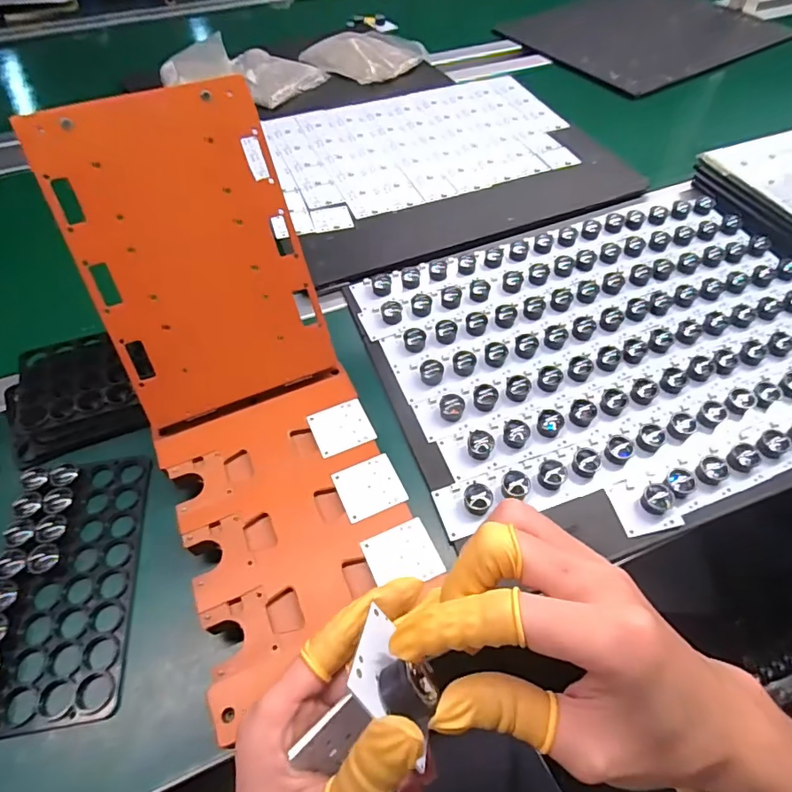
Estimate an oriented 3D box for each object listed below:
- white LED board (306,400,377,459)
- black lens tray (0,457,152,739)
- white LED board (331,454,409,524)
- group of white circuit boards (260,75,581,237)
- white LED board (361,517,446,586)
[{"bbox_3d":[-0.046,0.025,0.423,0.047,0.004,0.044,-20,57,-13],"label":"white LED board"},{"bbox_3d":[-0.248,0.136,0.376,0.096,0.022,0.194,-7,55,-5],"label":"black lens tray"},{"bbox_3d":[-0.020,0.070,0.390,0.048,0.004,0.045,-21,57,-14],"label":"white LED board"},{"bbox_3d":[0.036,-0.366,0.724,0.435,0.008,0.258,-20,59,-13],"label":"group of white circuit boards"},{"bbox_3d":[0.005,0.115,0.360,0.048,0.004,0.044,-21,57,-14],"label":"white LED board"}]

